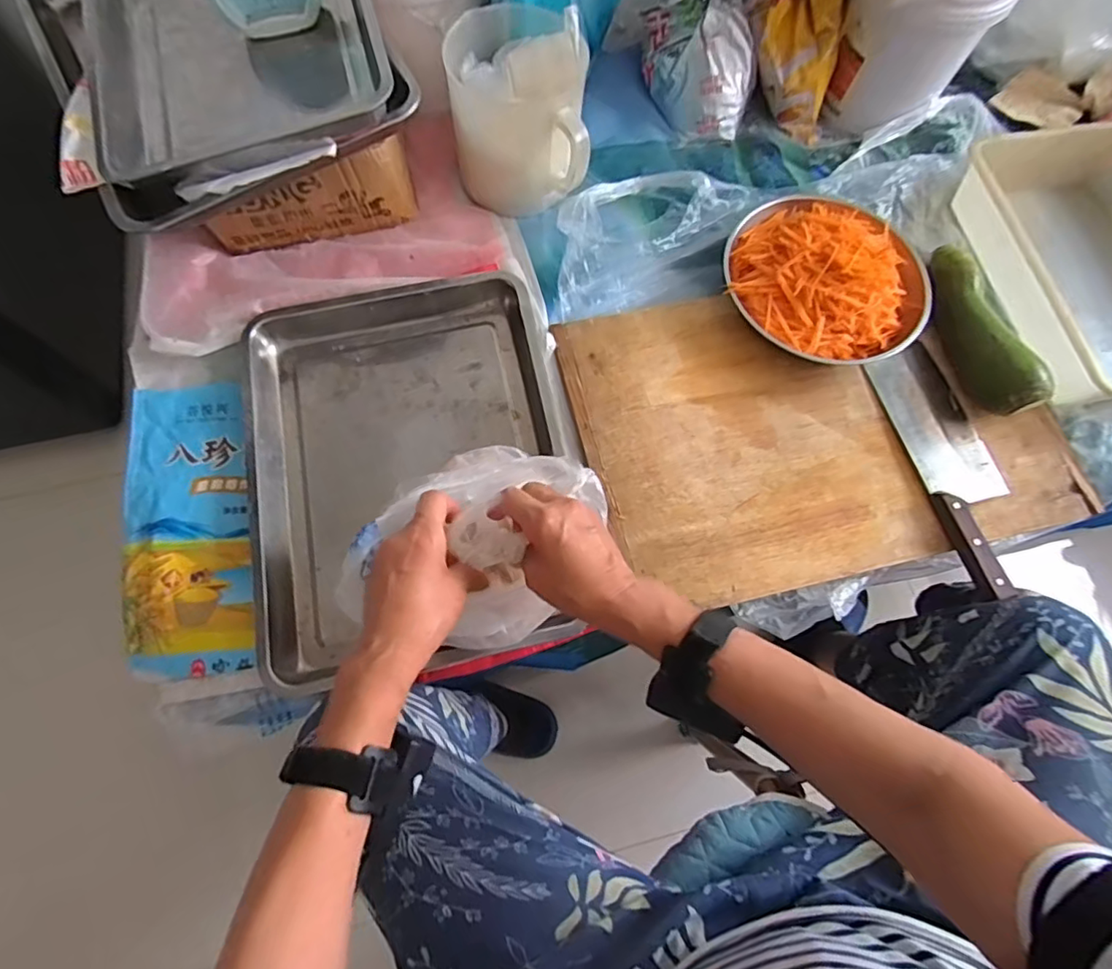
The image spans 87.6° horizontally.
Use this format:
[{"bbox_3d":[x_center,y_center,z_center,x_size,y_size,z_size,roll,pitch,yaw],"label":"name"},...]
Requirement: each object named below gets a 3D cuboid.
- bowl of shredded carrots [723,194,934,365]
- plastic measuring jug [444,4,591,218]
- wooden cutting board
[{"bbox_3d":[0.330,-0.260,0.705,0.241,0.084,0.224,1,72,-2],"label":"bowl of shredded carrots"},{"bbox_3d":[-0.046,-0.464,0.720,0.152,0.174,0.187,-2,72,-3],"label":"plastic measuring jug"},{"bbox_3d":[0.306,-0.079,0.684,0.546,0.013,0.364,-12,73,-6],"label":"wooden cutting board"}]

